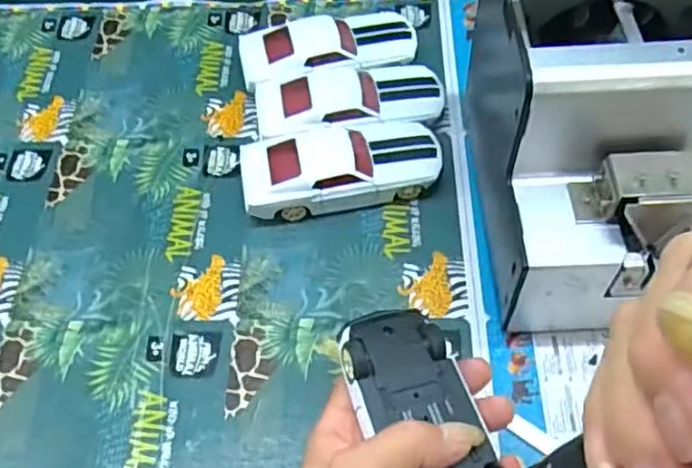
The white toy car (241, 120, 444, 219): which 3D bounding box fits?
[{"bbox_3d":[-0.002,-0.044,0.430,0.127,0.035,0.053,-10,56,-4],"label":"white toy car"}]

